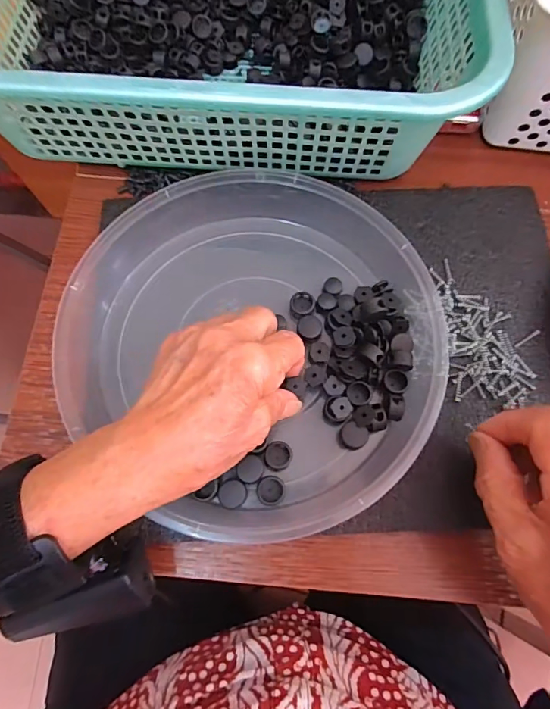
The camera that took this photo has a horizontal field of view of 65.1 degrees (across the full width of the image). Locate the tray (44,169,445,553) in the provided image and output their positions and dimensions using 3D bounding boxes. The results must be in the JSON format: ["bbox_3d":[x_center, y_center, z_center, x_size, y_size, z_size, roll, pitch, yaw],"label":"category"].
[{"bbox_3d":[-0.009,-0.015,0.281,0.235,0.049,0.235,0,73,0],"label":"tray"}]

